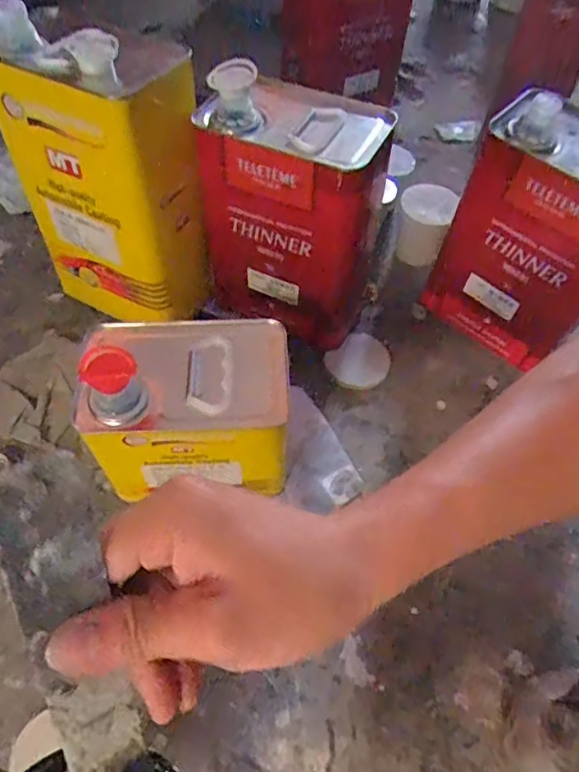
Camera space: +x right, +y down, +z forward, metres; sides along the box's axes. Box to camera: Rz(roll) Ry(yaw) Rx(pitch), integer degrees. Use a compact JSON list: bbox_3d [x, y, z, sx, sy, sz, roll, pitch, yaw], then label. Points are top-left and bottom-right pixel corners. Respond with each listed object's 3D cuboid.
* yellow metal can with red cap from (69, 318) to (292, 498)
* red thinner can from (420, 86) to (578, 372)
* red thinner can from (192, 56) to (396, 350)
[{"bbox_3d":[-0.090,0.021,0.528,0.172,0.181,0.117,1,57,-2],"label":"yellow metal can with red cap"},{"bbox_3d":[0.271,-0.159,0.628,0.181,0.248,0.094,30,60,16],"label":"red thinner can"},{"bbox_3d":[0.000,-0.185,0.618,0.184,0.258,0.108,16,57,7],"label":"red thinner can"}]

